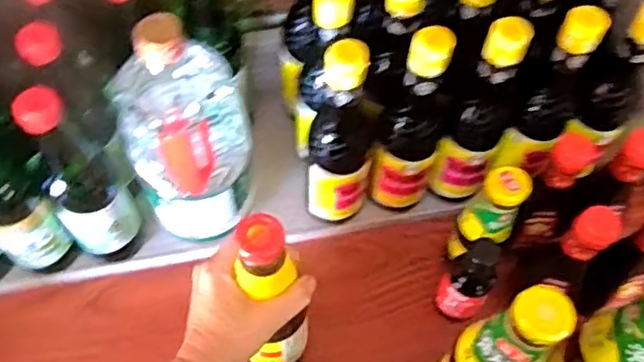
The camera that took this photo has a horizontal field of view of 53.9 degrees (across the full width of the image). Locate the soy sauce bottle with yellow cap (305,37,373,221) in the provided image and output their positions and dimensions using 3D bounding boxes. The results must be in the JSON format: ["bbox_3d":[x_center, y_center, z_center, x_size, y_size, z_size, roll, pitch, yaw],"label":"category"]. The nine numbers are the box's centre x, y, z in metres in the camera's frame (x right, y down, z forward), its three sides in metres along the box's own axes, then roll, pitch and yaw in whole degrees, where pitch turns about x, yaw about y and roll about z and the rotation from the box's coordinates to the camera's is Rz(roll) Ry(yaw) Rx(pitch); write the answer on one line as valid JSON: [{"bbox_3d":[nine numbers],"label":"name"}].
[{"bbox_3d":[0.018,-0.026,0.618,0.061,0.261,0.059,1,61,-1],"label":"soy sauce bottle with yellow cap"}]

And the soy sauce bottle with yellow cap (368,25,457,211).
[{"bbox_3d":[0.086,-0.042,0.629,0.060,0.253,0.056,1,61,-1],"label":"soy sauce bottle with yellow cap"}]

